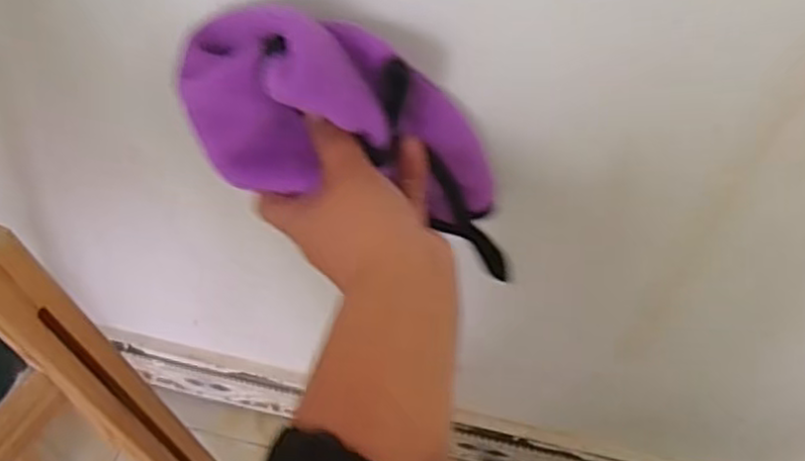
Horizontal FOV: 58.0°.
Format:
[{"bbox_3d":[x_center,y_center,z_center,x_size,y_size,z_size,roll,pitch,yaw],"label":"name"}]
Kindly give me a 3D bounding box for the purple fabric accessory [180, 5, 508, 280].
[{"bbox_3d":[-0.029,-0.048,0.391,0.178,0.127,0.053,10,55,5],"label":"purple fabric accessory"}]

